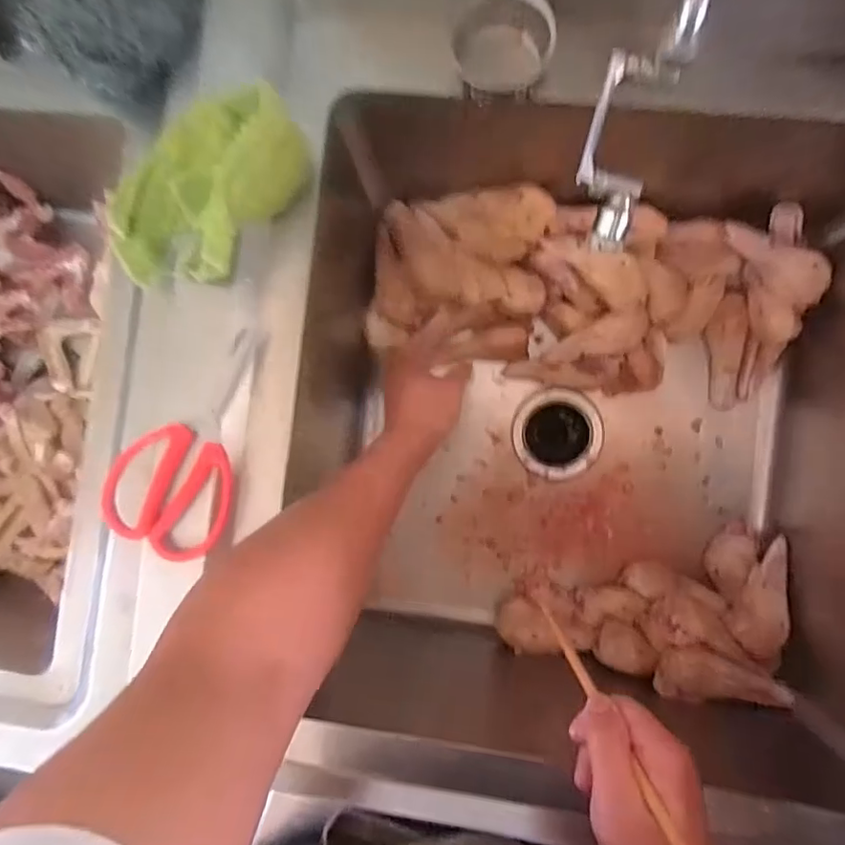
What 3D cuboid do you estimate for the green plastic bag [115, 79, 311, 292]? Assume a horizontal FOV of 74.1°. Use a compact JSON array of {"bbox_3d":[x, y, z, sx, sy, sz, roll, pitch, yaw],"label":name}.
[{"bbox_3d":[-0.162,-0.169,0.419,0.089,0.067,0.160,38,91,6],"label":"green plastic bag"}]

